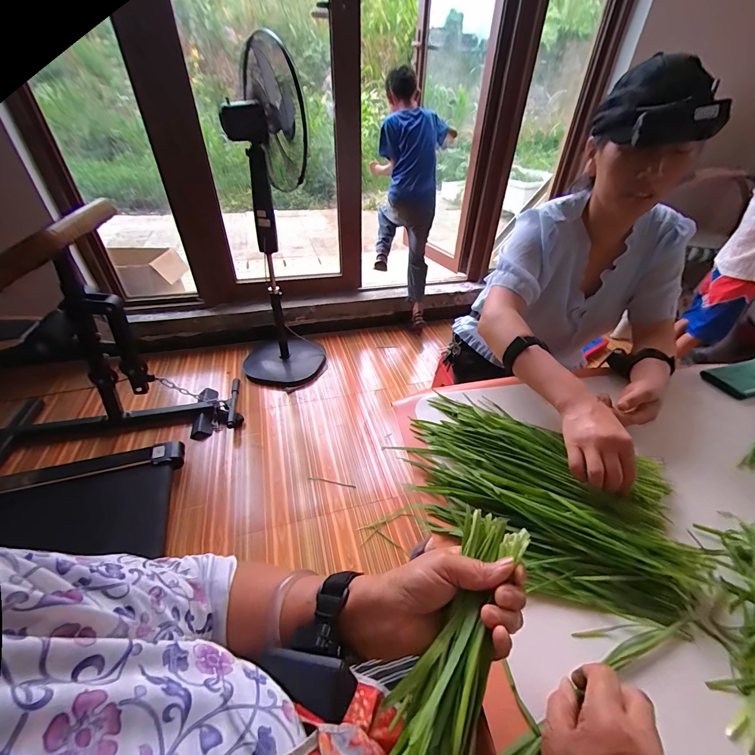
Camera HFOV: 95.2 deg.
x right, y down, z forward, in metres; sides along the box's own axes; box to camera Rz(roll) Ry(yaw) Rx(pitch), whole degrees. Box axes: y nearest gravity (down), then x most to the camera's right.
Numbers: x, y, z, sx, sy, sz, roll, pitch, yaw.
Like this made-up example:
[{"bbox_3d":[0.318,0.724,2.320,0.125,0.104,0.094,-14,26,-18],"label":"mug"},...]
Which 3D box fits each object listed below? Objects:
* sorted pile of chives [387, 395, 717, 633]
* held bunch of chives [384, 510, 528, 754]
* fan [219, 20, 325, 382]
[{"bbox_3d":[0.209,0.140,0.464,0.356,0.041,0.244,20,42,22],"label":"sorted pile of chives"},{"bbox_3d":[0.050,0.221,0.239,0.073,0.050,0.265,18,50,19],"label":"held bunch of chives"},{"bbox_3d":[-0.467,-0.527,1.463,0.386,1.130,0.411,-4,39,-7],"label":"fan"}]

